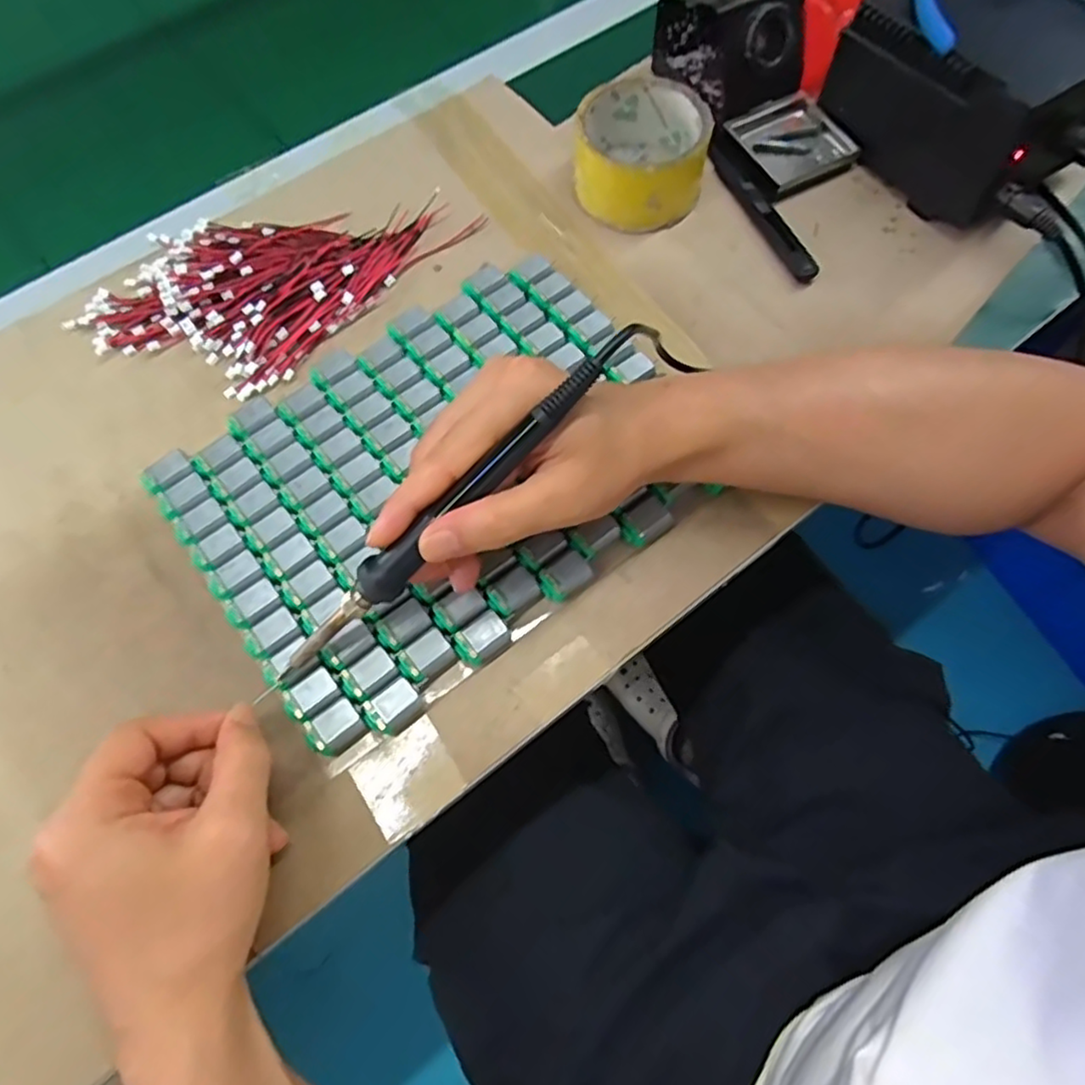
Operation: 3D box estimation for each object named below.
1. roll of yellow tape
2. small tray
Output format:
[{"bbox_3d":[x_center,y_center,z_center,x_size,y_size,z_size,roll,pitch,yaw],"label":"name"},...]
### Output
[{"bbox_3d":[0.063,-0.259,0.442,0.083,0.053,0.082,0,67,1],"label":"roll of yellow tape"},{"bbox_3d":[0.167,-0.276,0.464,0.073,0.016,0.073,-29,75,-2],"label":"small tray"}]

